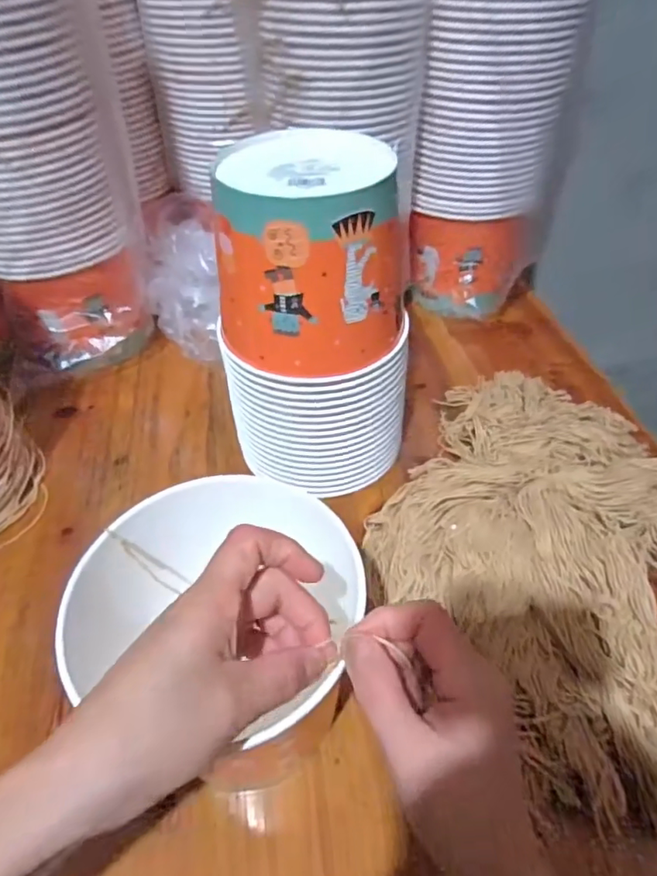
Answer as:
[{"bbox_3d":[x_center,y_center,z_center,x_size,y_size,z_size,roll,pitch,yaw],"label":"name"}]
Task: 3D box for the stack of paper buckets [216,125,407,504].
[{"bbox_3d":[-0.011,-0.086,0.464,0.148,0.280,0.123,-7,45,-5],"label":"stack of paper buckets"}]

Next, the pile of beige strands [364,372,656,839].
[{"bbox_3d":[0.180,0.065,0.452,0.334,0.064,0.327,-34,53,-28],"label":"pile of beige strands"}]

